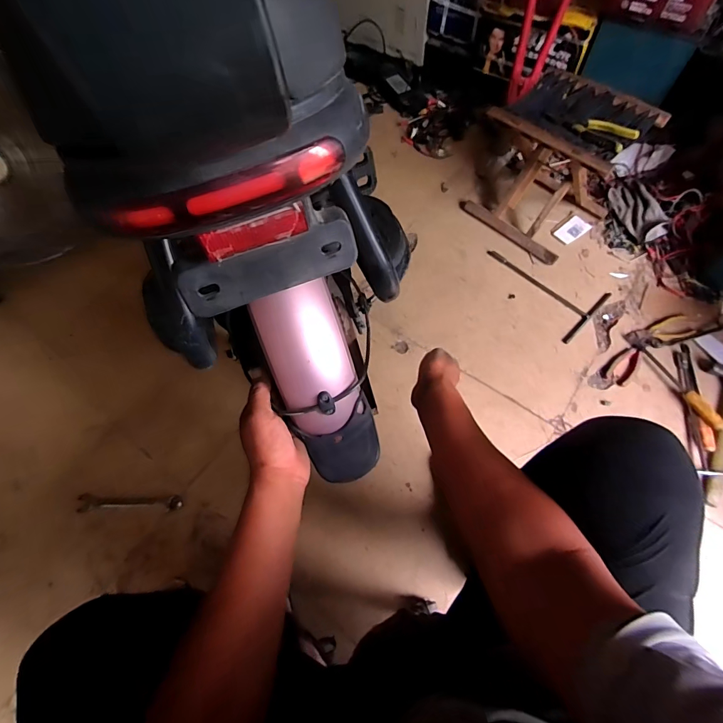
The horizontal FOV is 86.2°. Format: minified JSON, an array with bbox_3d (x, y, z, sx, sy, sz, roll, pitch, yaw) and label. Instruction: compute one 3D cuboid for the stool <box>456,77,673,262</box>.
[{"bbox_3d":[0.483,-0.494,0.978,0.297,0.295,0.257,39,75,18],"label":"stool"}]

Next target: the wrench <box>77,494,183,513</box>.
[{"bbox_3d":[-0.515,0.315,0.856,0.238,0.020,0.036,-1,67,4],"label":"wrench"}]

